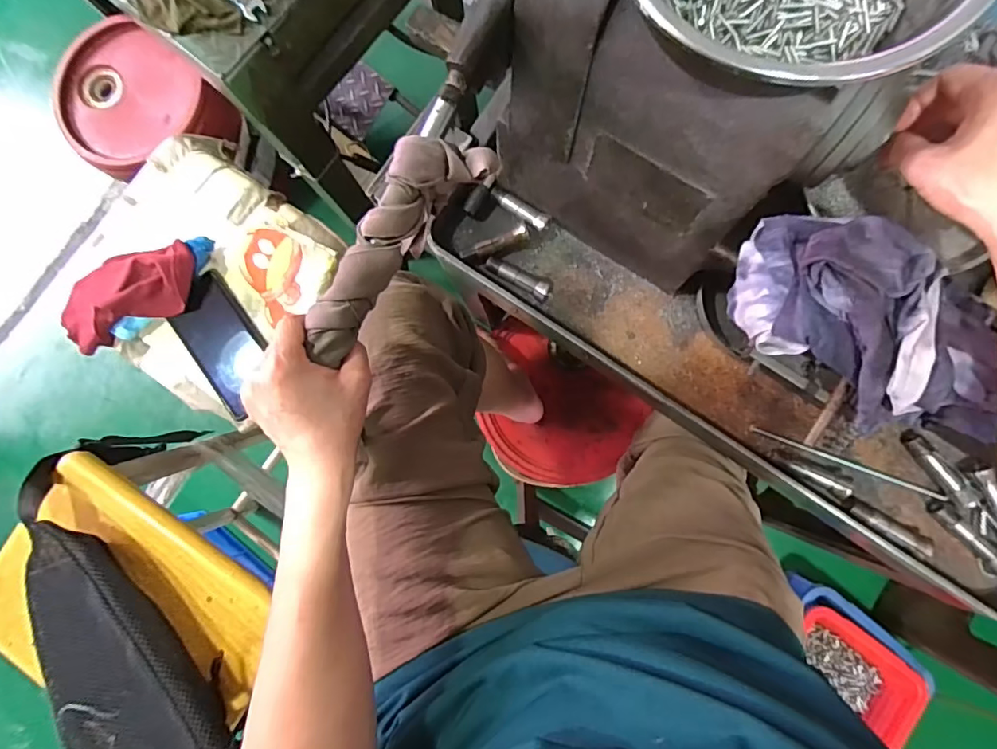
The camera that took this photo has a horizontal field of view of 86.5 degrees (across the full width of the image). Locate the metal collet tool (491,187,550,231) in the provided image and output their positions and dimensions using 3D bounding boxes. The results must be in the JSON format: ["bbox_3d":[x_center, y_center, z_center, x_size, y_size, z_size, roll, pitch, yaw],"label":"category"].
[{"bbox_3d":[0.022,-0.178,0.571,0.072,0.011,0.017,36,89,7],"label":"metal collet tool"}]

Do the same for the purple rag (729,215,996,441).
[{"bbox_3d":[0.229,-0.035,0.333,0.163,0.064,0.093,40,89,7],"label":"purple rag"}]

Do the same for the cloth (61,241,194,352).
[{"bbox_3d":[-0.415,-0.088,0.596,0.178,0.045,0.083,-24,83,3],"label":"cloth"}]

